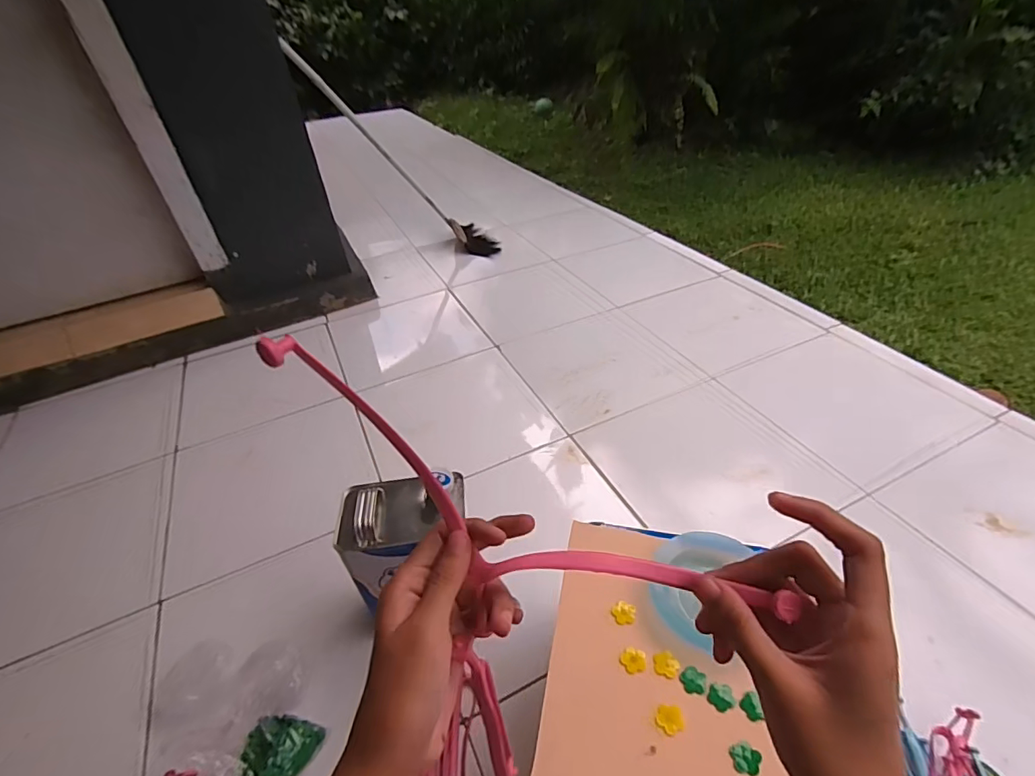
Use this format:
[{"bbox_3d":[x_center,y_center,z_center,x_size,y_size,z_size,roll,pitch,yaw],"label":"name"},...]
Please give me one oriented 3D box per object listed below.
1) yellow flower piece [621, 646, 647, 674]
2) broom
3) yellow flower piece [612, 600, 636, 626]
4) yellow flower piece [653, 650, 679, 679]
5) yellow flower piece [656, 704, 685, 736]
[{"bbox_3d":[0.115,0.268,0.481,0.024,0.004,0.023,-3,40,2],"label":"yellow flower piece"},{"bbox_3d":[-0.380,-0.713,1.589,0.102,0.888,0.250,-51,48,4],"label":"broom"},{"bbox_3d":[0.111,0.237,0.514,0.024,0.006,0.023,-3,40,2],"label":"yellow flower piece"},{"bbox_3d":[0.144,0.268,0.475,0.023,0.004,0.023,5,41,11],"label":"yellow flower piece"},{"bbox_3d":[0.138,0.299,0.441,0.023,0.004,0.024,6,41,12],"label":"yellow flower piece"}]

